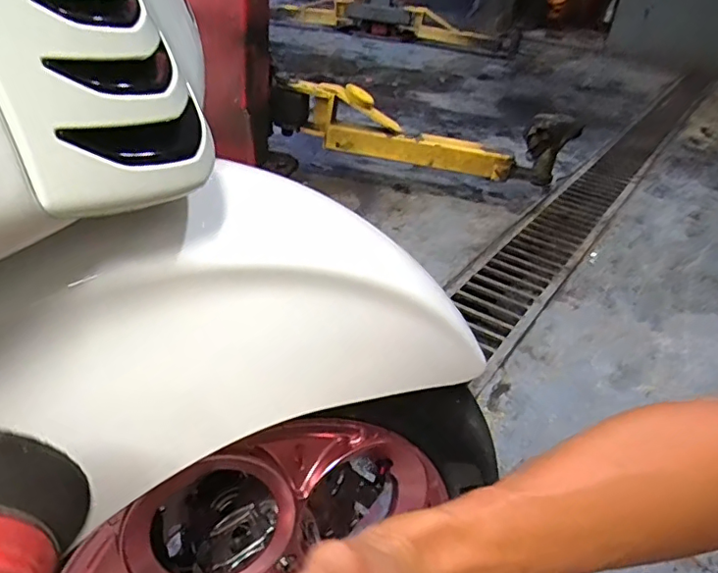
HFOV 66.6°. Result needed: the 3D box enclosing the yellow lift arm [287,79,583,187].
[{"bbox_3d":[0.191,-0.468,1.629,0.832,0.226,0.153,20,36,20],"label":"yellow lift arm"}]

